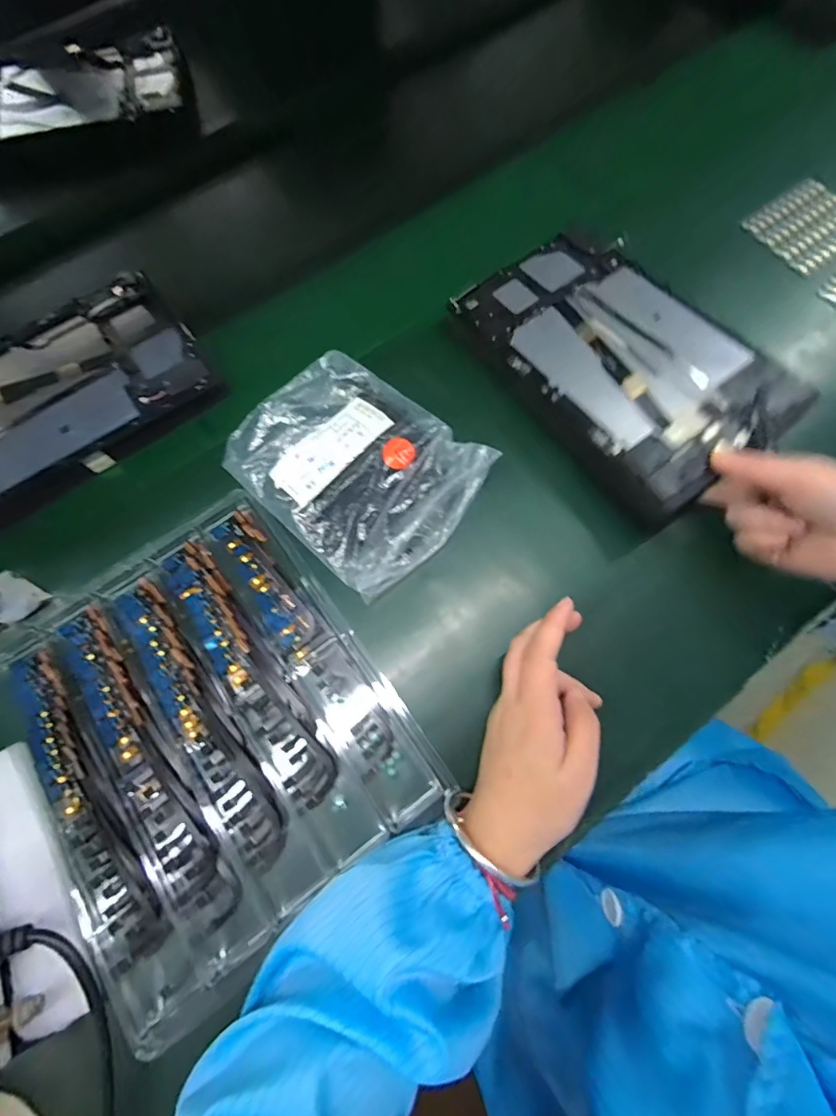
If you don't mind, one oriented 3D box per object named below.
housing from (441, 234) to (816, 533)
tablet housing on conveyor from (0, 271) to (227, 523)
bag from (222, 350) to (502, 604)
[{"bbox_3d":[0.152,-0.158,0.355,0.156,0.019,0.244,-36,69,-6],"label":"housing"},{"bbox_3d":[-0.291,-0.128,0.377,0.229,0.028,0.148,-35,74,-11],"label":"tablet housing on conveyor"},{"bbox_3d":[-0.046,-0.072,0.352,0.171,0.035,0.138,41,76,14],"label":"bag"}]

